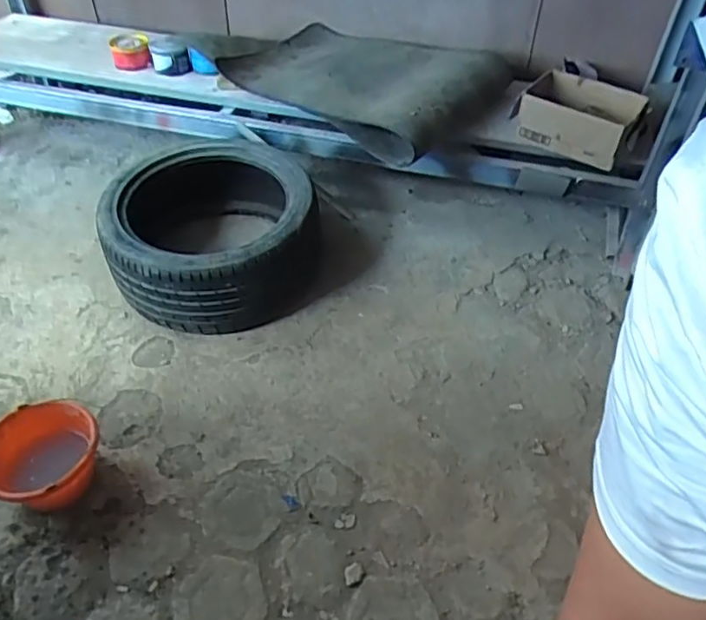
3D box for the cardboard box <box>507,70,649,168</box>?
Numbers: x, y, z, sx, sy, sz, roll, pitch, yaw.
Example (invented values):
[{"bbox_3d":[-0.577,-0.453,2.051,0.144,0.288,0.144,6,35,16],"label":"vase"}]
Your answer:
[{"bbox_3d":[0.637,-0.560,1.787,0.332,0.143,0.242,24,51,23],"label":"cardboard box"}]

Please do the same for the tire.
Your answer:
[{"bbox_3d":[-0.411,-0.224,1.911,0.593,0.324,0.571,-11,46,-9],"label":"tire"}]

